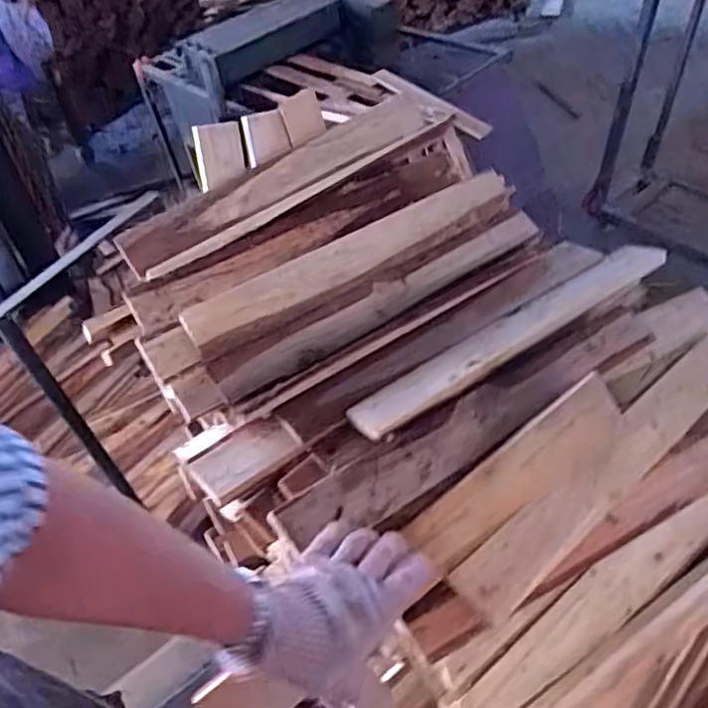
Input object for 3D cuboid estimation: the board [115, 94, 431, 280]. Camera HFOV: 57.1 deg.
[{"bbox_3d":[-0.094,-0.241,0.889,0.480,0.021,0.061,-34,89,-19],"label":"board"}]

